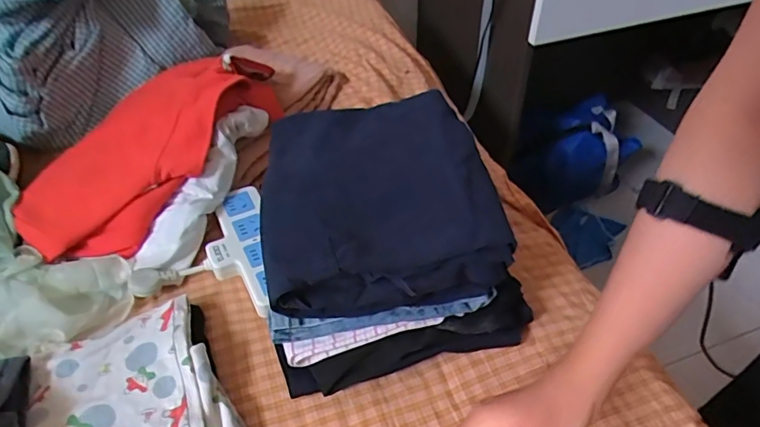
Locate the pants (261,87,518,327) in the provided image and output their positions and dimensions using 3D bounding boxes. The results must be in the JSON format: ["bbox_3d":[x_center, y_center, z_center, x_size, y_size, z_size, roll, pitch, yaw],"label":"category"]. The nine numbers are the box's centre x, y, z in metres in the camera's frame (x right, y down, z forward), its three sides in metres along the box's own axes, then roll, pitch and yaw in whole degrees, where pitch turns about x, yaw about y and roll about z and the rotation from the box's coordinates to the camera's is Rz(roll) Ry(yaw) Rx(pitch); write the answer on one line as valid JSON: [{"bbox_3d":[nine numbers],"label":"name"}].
[{"bbox_3d":[-0.002,-0.024,0.477,0.207,0.056,0.246,-8,45,-6],"label":"pants"}]

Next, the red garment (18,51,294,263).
[{"bbox_3d":[-0.275,-0.093,0.633,0.164,0.085,0.368,26,64,29],"label":"red garment"}]

